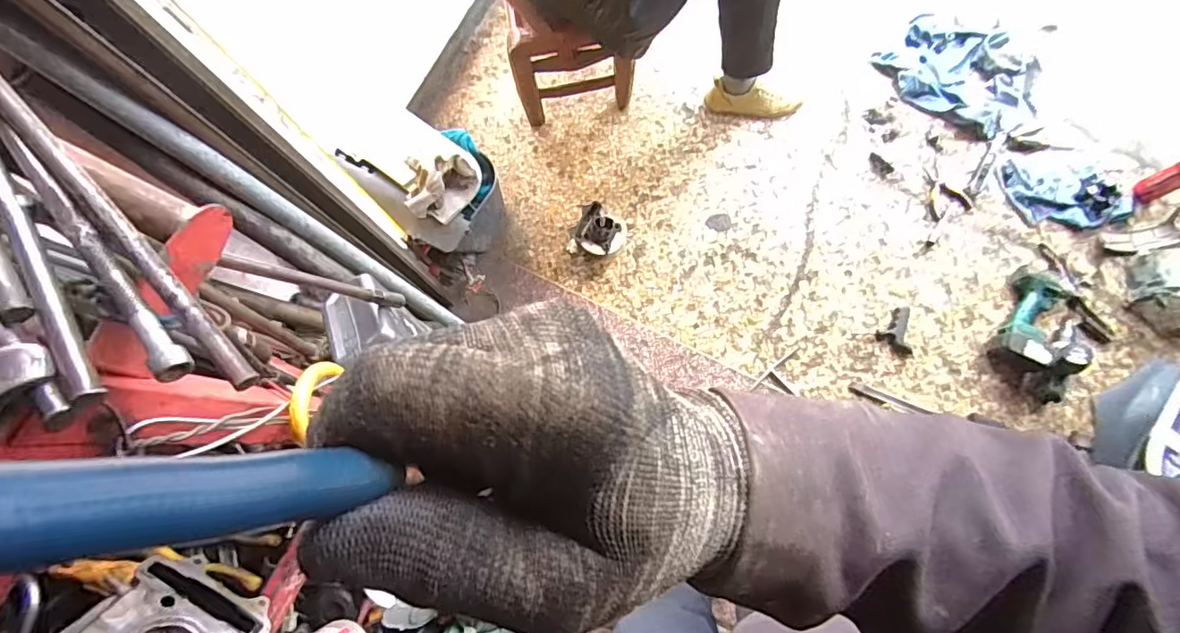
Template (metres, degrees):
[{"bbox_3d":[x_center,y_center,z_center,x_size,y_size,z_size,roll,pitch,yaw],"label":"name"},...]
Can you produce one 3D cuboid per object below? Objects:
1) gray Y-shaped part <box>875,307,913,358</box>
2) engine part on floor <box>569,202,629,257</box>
[{"bbox_3d":[0.744,0.040,1.317,0.076,0.026,0.120,1,77,0],"label":"gray Y-shaped part"},{"bbox_3d":[0.018,-0.211,1.326,0.140,0.118,0.130,1,78,2],"label":"engine part on floor"}]

